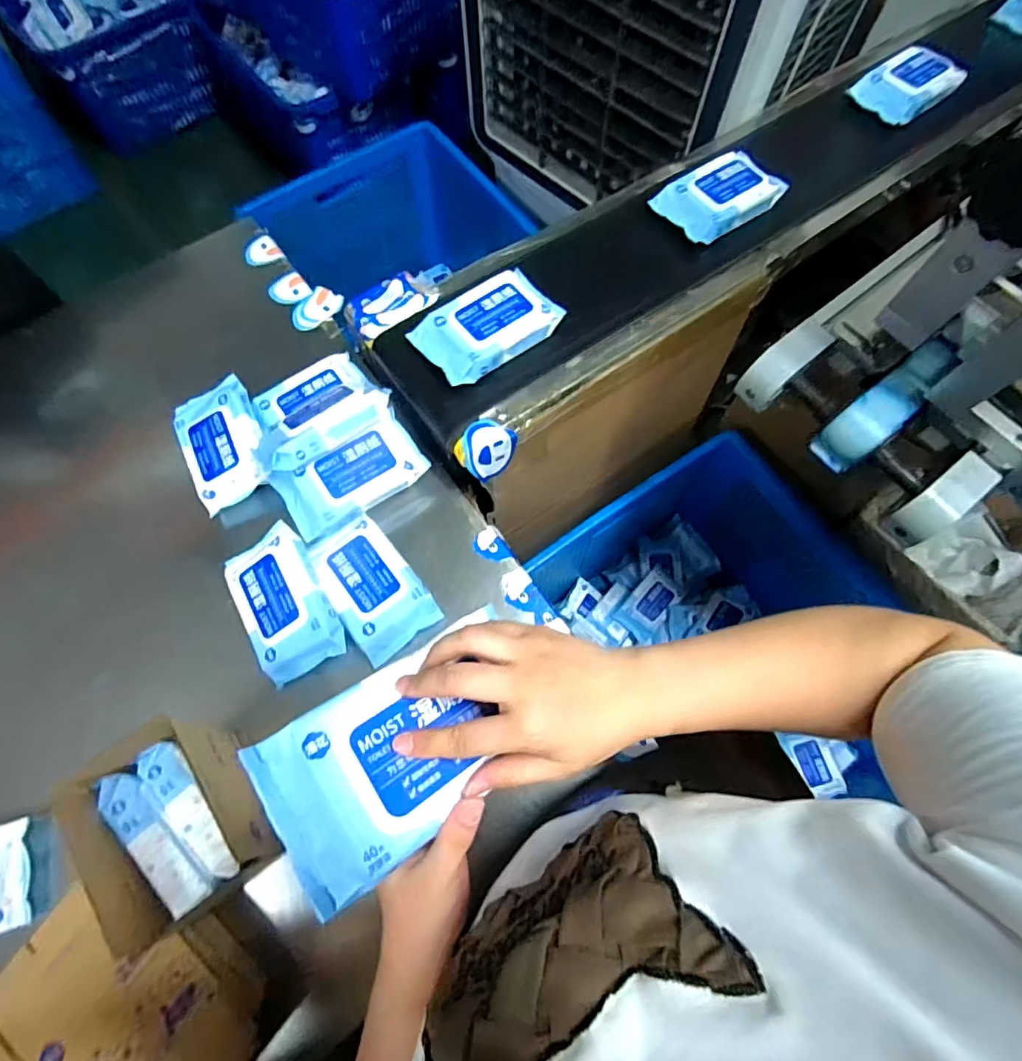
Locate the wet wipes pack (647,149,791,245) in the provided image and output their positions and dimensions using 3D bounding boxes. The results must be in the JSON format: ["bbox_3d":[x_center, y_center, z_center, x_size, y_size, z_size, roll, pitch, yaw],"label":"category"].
[{"bbox_3d":[0.311,-0.502,0.790,0.175,0.035,0.112,-33,73,-12],"label":"wet wipes pack"}]

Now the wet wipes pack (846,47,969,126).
[{"bbox_3d":[0.660,-0.744,0.885,0.157,0.047,0.117,-38,74,-13],"label":"wet wipes pack"}]

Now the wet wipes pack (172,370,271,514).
[{"bbox_3d":[-0.401,-0.125,0.738,0.104,0.035,0.175,-25,72,-9],"label":"wet wipes pack"}]

